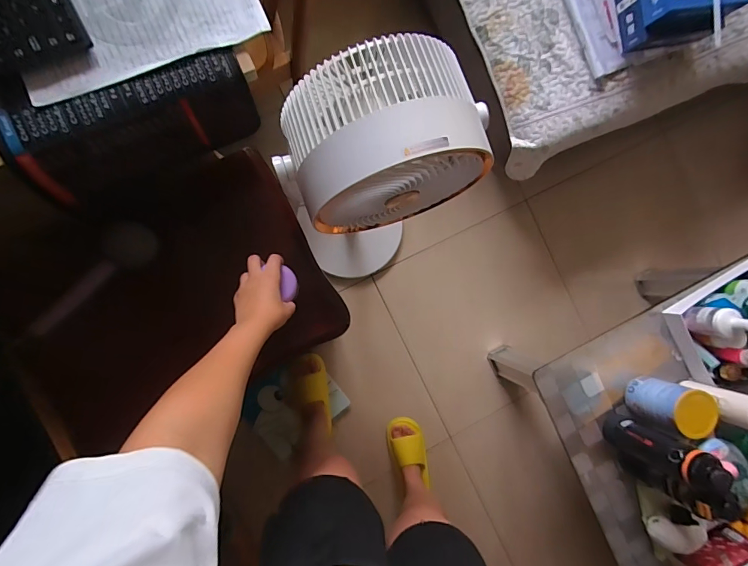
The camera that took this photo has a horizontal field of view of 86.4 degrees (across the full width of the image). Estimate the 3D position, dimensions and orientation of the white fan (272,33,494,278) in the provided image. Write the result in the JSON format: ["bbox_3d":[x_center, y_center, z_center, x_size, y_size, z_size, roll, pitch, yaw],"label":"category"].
[{"bbox_3d":[-0.022,-0.160,0.873,0.288,0.843,0.260,-23,93,-8],"label":"white fan"}]

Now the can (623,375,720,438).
[{"bbox_3d":[0.680,0.283,0.914,0.105,0.140,0.102,19,87,-8],"label":"can"}]

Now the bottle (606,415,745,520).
[{"bbox_3d":[0.615,0.382,0.846,0.134,0.243,0.120,27,86,-7],"label":"bottle"}]

